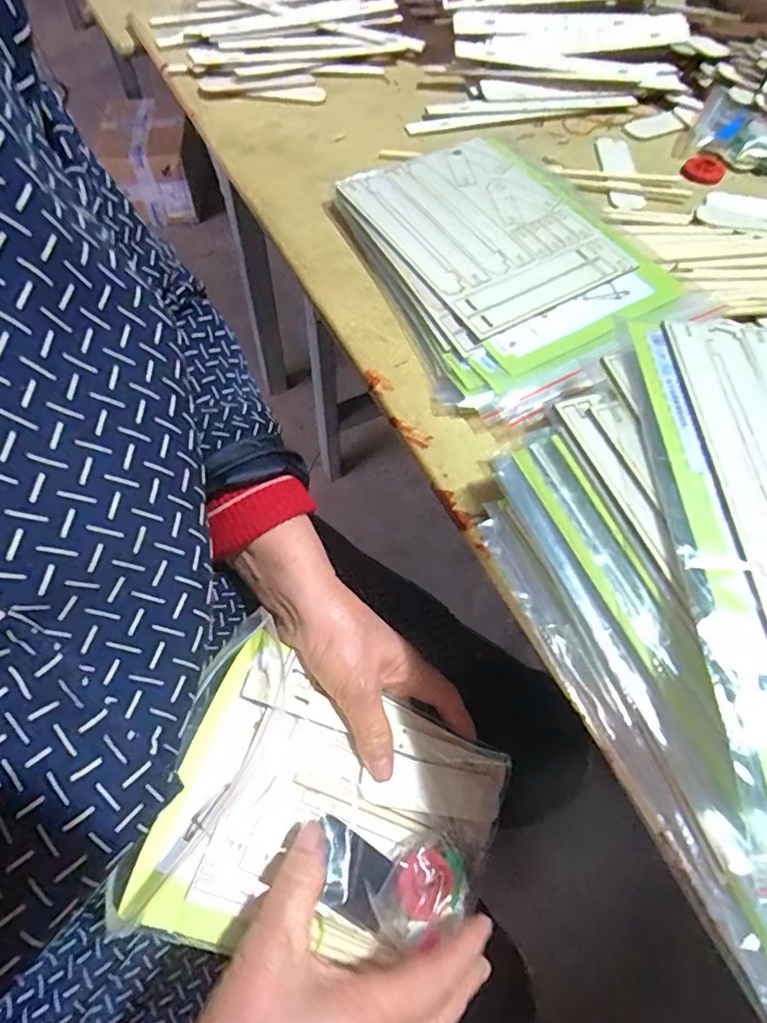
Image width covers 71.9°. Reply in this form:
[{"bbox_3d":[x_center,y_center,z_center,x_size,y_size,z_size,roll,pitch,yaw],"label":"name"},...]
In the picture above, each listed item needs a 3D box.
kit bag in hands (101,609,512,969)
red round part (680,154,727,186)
[{"bbox_3d":[-0.019,0.172,0.296,0.210,0.022,0.140,35,57,-18],"label":"kit bag in hands"},{"bbox_3d":[0.275,-0.293,0.454,0.034,0.010,0.038,29,64,13],"label":"red round part"}]

